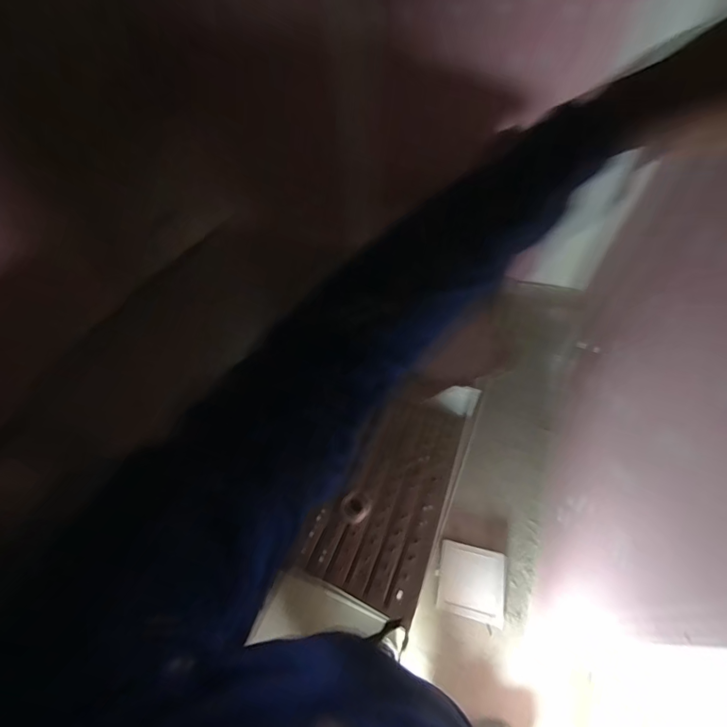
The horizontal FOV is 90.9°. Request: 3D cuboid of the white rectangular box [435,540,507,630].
[{"bbox_3d":[0.386,0.773,1.274,0.231,0.026,0.223,11,55,12],"label":"white rectangular box"}]

